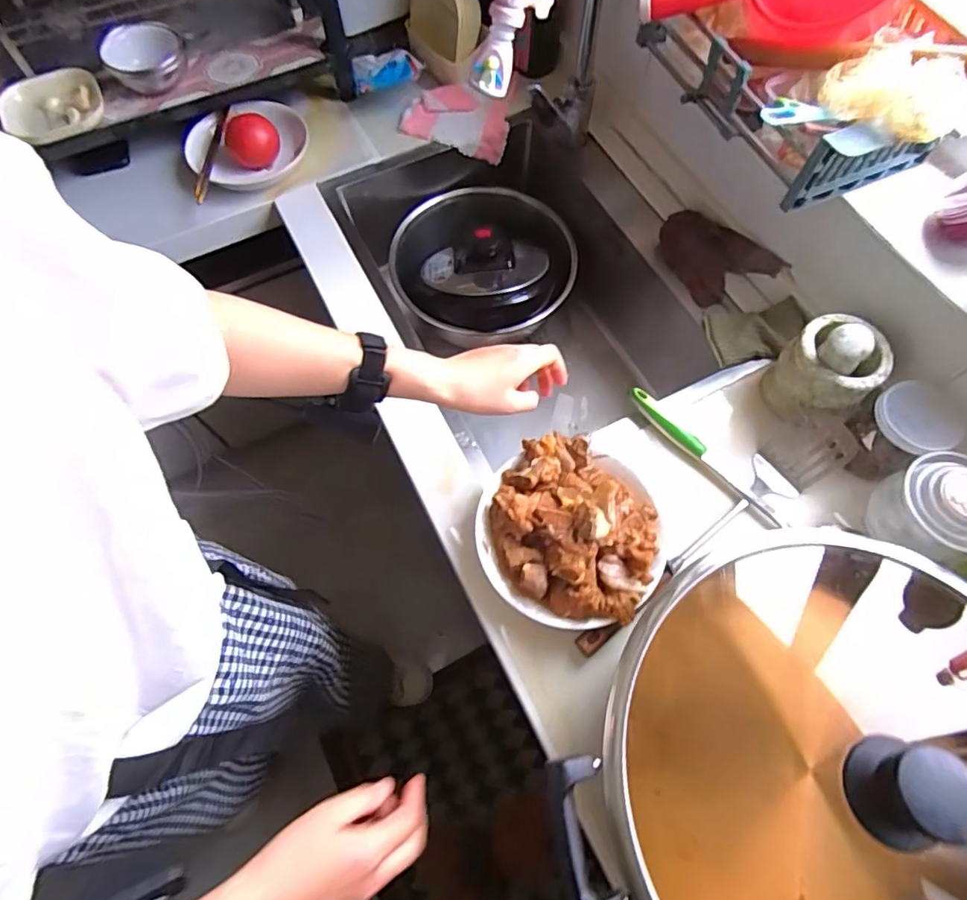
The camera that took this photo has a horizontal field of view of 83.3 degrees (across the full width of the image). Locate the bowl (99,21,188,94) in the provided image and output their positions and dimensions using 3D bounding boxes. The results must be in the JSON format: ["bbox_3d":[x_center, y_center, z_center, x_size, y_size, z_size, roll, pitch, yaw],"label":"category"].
[{"bbox_3d":[-0.501,-0.588,0.805,0.096,0.051,0.112,-6,67,-1],"label":"bowl"}]

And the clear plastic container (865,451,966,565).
[{"bbox_3d":[0.484,0.066,0.585,0.083,0.106,0.100,-20,68,-7],"label":"clear plastic container"}]

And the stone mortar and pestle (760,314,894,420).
[{"bbox_3d":[0.411,-0.099,0.641,0.085,0.156,0.096,-30,69,-11],"label":"stone mortar and pestle"}]

